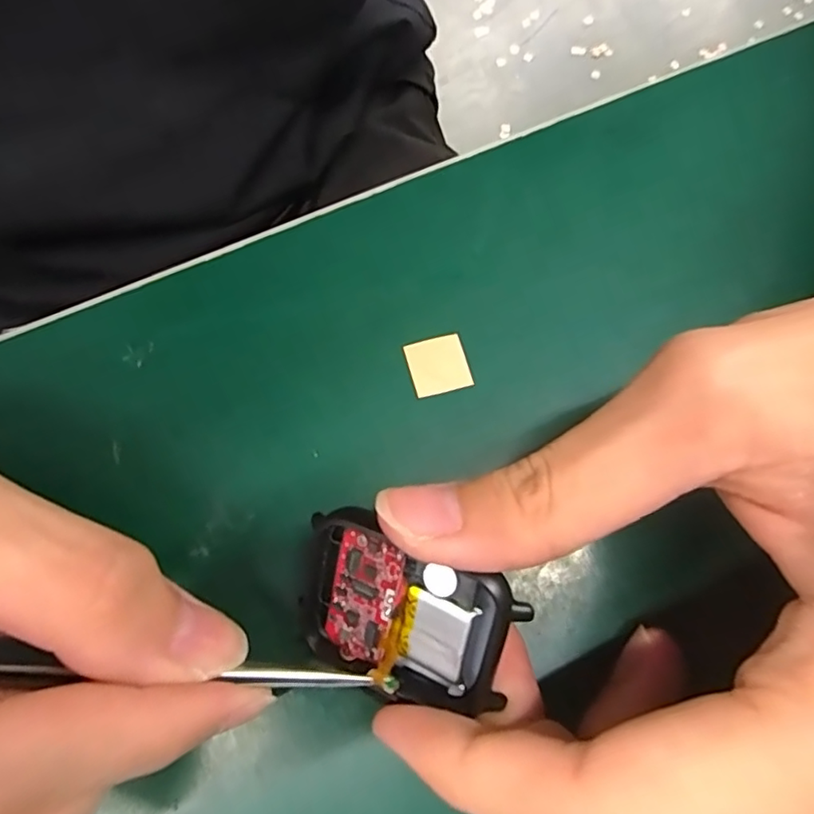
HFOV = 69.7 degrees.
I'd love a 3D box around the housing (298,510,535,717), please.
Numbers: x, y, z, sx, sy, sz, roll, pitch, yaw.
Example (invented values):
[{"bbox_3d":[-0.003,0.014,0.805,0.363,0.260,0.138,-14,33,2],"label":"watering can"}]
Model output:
[{"bbox_3d":[-0.001,0.044,0.126,0.046,0.013,0.038,25,111,19],"label":"housing"}]

